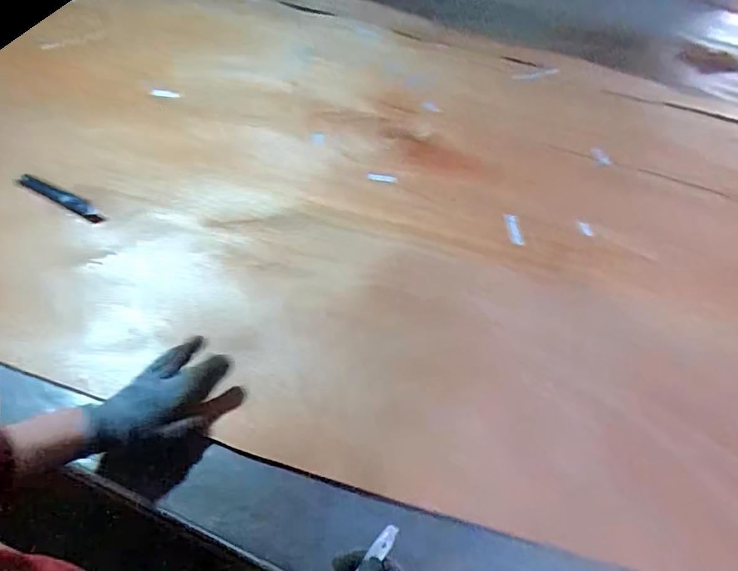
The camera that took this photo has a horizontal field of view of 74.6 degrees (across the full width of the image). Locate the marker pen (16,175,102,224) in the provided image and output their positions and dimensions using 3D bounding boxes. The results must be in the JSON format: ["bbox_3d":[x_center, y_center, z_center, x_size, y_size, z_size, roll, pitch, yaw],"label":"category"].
[{"bbox_3d":[-0.450,-0.129,0.706,0.149,0.018,0.020,24,54,13],"label":"marker pen"}]

